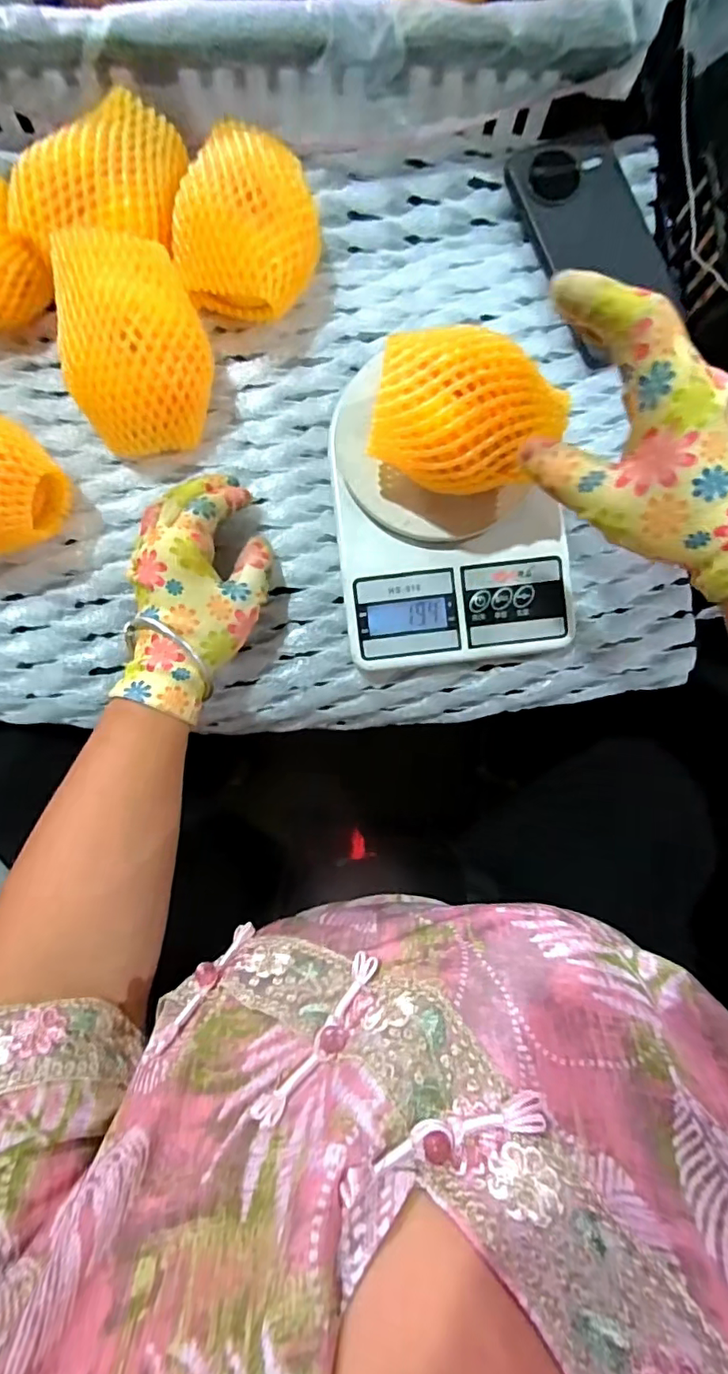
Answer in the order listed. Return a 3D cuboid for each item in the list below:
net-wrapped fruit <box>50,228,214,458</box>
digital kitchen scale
[{"bbox_3d":[-0.146,-0.214,0.359,0.086,0.069,0.107,2,88,-2],"label":"net-wrapped fruit"},{"bbox_3d":[0.057,-0.115,0.378,0.152,0.037,0.196,-7,88,-3],"label":"digital kitchen scale"}]

